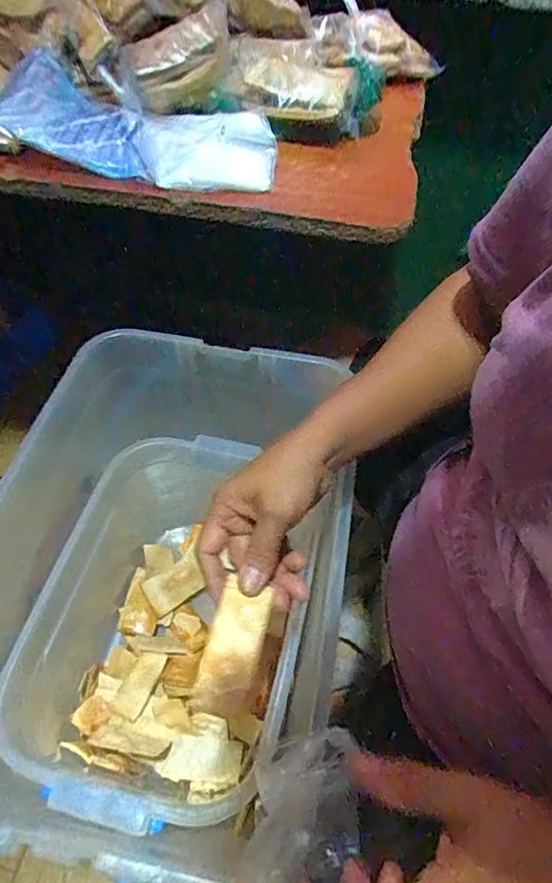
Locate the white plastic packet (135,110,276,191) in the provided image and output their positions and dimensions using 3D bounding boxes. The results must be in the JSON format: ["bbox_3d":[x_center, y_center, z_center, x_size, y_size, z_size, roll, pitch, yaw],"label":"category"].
[{"bbox_3d":[-0.059,-0.254,0.444,0.116,0.028,0.090,-3,70,-2],"label":"white plastic packet"}]

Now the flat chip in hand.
[{"bbox_3d":[-0.026,0.128,0.330,0.034,0.008,0.073,11,55,6],"label":"flat chip in hand"}]

